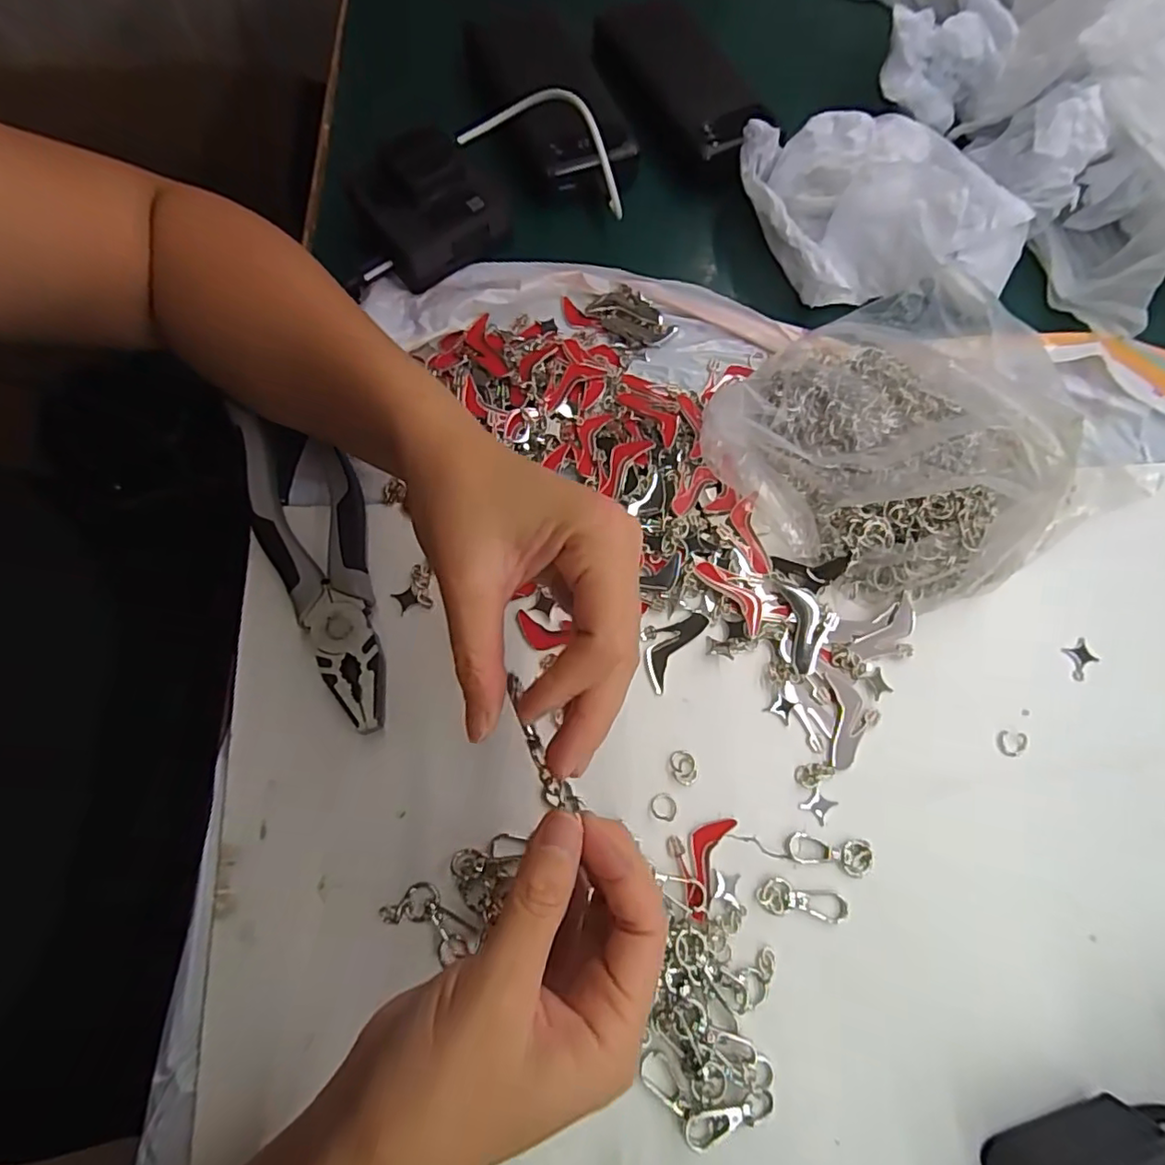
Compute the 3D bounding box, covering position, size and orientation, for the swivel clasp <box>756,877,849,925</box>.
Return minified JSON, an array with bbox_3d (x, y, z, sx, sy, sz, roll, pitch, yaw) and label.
[{"bbox_3d":[0.101,0.148,0.275,0.040,0.004,0.015,15,73,3],"label":"swivel clasp"}]

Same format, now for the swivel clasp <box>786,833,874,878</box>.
[{"bbox_3d":[0.118,0.129,0.282,0.041,0.004,0.016,11,73,1],"label":"swivel clasp"}]

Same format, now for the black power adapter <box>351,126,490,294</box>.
[{"bbox_3d":[-0.095,-0.227,0.359,0.069,0.044,0.063,-32,77,-11],"label":"black power adapter"}]

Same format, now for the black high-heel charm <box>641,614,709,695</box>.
[{"bbox_3d":[0.043,0.032,0.312,0.025,0.005,0.047,36,75,8],"label":"black high-heel charm"}]

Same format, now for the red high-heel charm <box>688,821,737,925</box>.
[{"bbox_3d":[0.056,0.130,0.277,0.017,0.007,0.045,24,74,5],"label":"red high-heel charm"}]

